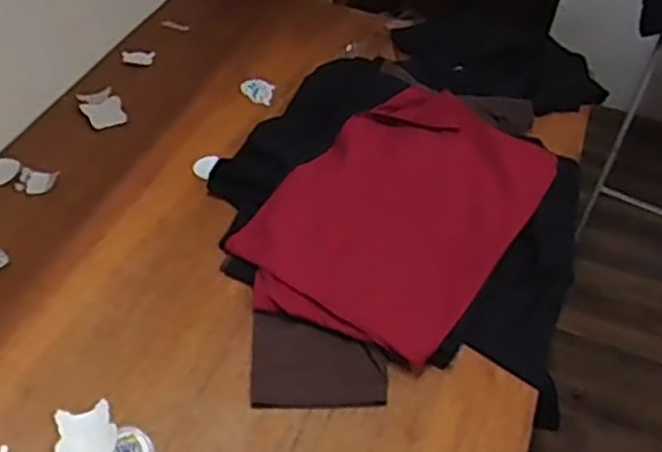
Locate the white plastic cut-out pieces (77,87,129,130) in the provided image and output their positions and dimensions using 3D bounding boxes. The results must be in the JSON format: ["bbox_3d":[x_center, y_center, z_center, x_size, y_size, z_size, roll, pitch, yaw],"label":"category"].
[{"bbox_3d":[-0.397,-0.206,1.297,0.067,0.006,0.099,-17,53,-25],"label":"white plastic cut-out pieces"}]

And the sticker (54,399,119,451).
[{"bbox_3d":[-0.286,0.244,0.872,0.068,0.004,0.075,-12,50,-12],"label":"sticker"}]

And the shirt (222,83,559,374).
[{"bbox_3d":[0.118,-0.029,1.138,0.313,0.079,0.510,30,50,21],"label":"shirt"}]

